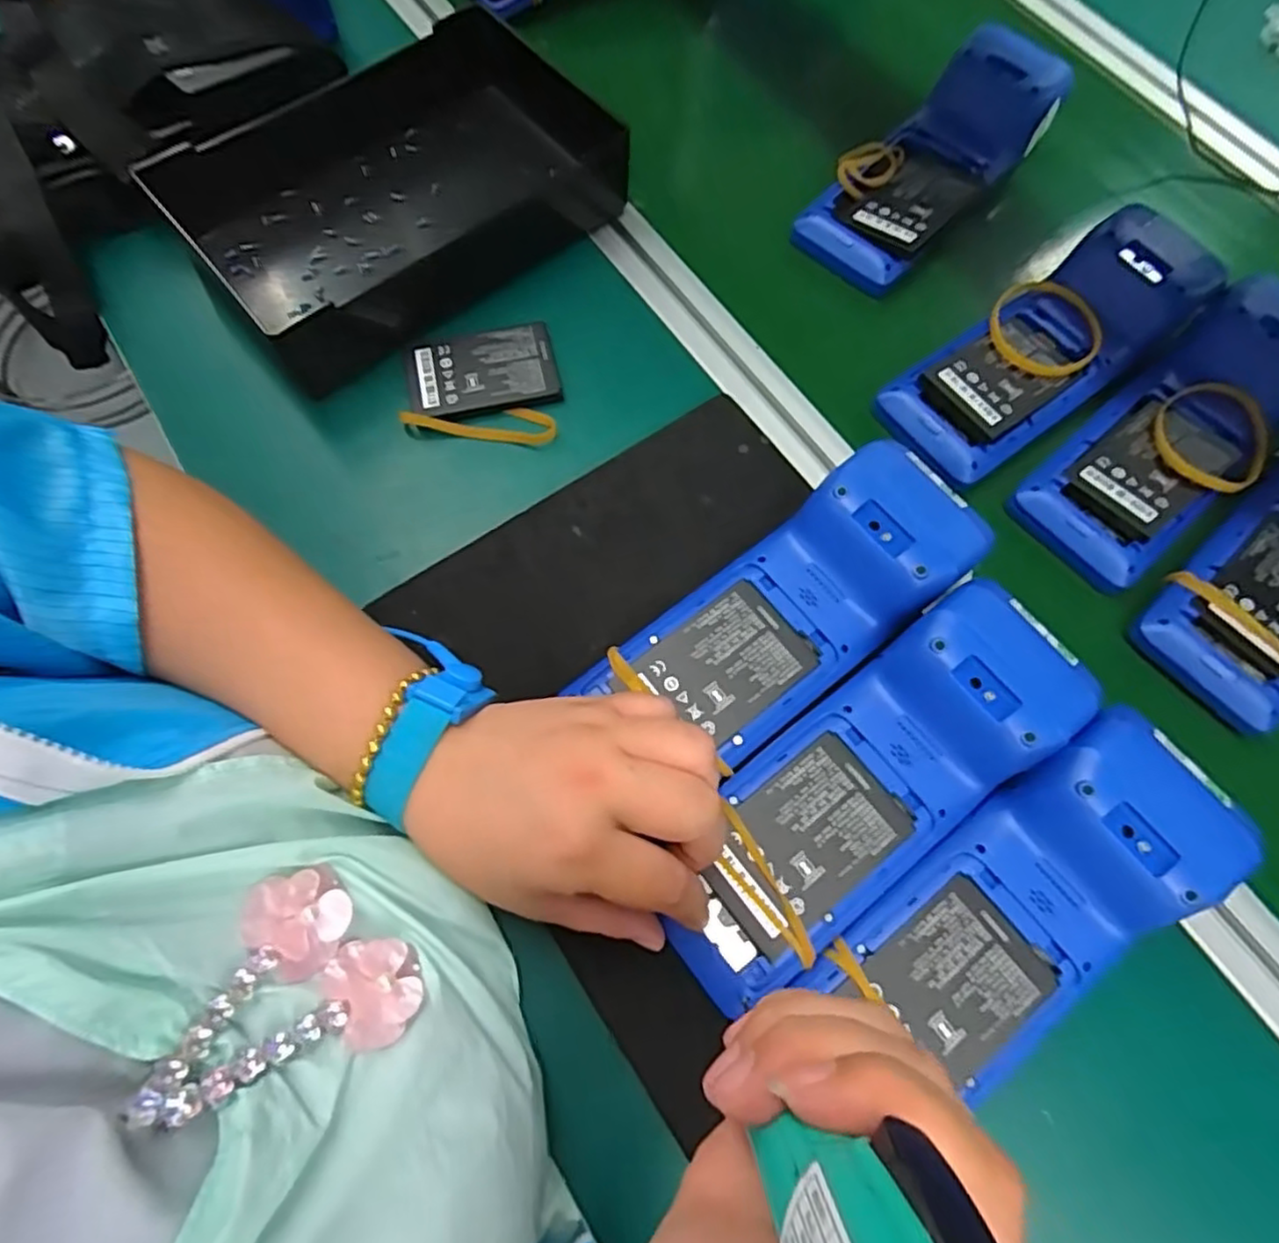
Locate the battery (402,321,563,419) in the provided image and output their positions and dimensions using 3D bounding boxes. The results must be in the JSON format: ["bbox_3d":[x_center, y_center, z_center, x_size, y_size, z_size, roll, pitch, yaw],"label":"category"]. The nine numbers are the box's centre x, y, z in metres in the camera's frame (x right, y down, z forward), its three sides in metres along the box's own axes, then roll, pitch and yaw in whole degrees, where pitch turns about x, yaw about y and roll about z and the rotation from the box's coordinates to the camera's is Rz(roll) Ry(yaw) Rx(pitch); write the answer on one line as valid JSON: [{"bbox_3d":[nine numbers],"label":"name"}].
[{"bbox_3d":[-0.096,-0.150,0.425,0.089,0.011,0.055,-12,71,-7],"label":"battery"}]

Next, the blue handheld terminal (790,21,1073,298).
[{"bbox_3d":[0.203,-0.323,0.479,0.089,0.048,0.216,41,74,12],"label":"blue handheld terminal"}]

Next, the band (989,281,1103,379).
[{"bbox_3d":[0.252,-0.182,0.435,0.068,0.010,0.067,1,70,-2],"label":"band"}]

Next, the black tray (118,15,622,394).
[{"bbox_3d":[-0.149,-0.277,0.451,0.261,0.055,0.169,-40,76,-15],"label":"black tray"}]

